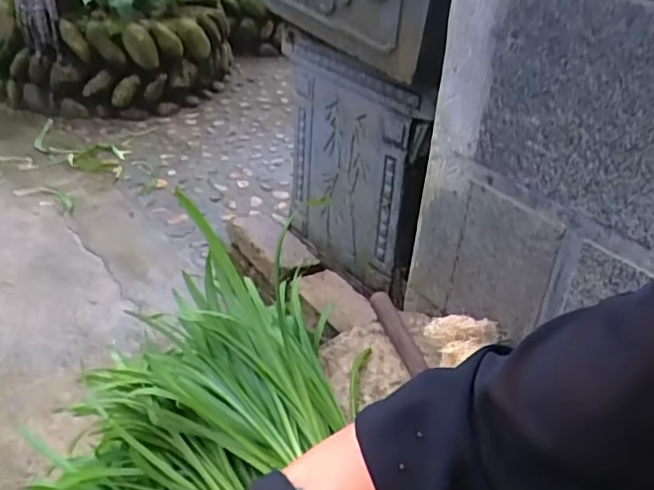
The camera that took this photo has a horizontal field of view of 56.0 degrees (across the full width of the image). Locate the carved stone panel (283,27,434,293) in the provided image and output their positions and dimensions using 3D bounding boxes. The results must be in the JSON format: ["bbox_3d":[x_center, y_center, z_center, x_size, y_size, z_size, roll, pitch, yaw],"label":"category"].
[{"bbox_3d":[0.031,-0.157,1.216,0.052,0.410,0.414,-20,40,-33],"label":"carved stone panel"}]

